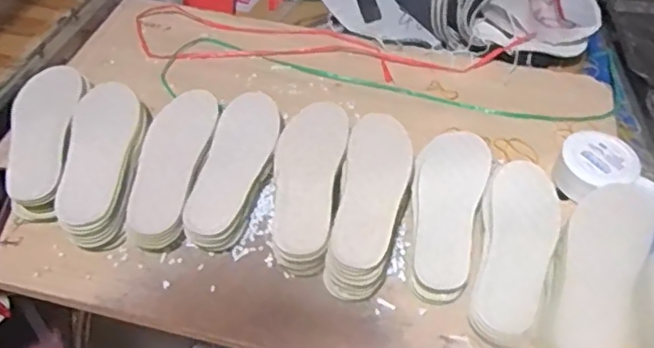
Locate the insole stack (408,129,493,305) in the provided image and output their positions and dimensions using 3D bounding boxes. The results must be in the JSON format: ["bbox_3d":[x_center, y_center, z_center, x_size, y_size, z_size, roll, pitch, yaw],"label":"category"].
[{"bbox_3d":[0.152,0.038,0.778,0.090,0.042,0.262,16,47,10],"label":"insole stack"}]

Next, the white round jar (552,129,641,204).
[{"bbox_3d":[0.373,-0.008,0.834,0.106,0.070,0.098,-19,51,-21],"label":"white round jar"}]

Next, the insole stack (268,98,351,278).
[{"bbox_3d":[-0.027,0.008,0.773,0.088,0.062,0.251,9,47,4],"label":"insole stack"}]

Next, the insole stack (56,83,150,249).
[{"bbox_3d":[-0.296,-0.025,0.796,0.093,0.050,0.256,0,60,-5],"label":"insole stack"}]

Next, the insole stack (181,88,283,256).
[{"bbox_3d":[-0.118,-0.005,0.805,0.084,0.074,0.248,9,47,3],"label":"insole stack"}]

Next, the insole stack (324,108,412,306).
[{"bbox_3d":[0.057,0.040,0.766,0.088,0.091,0.248,11,47,5],"label":"insole stack"}]

